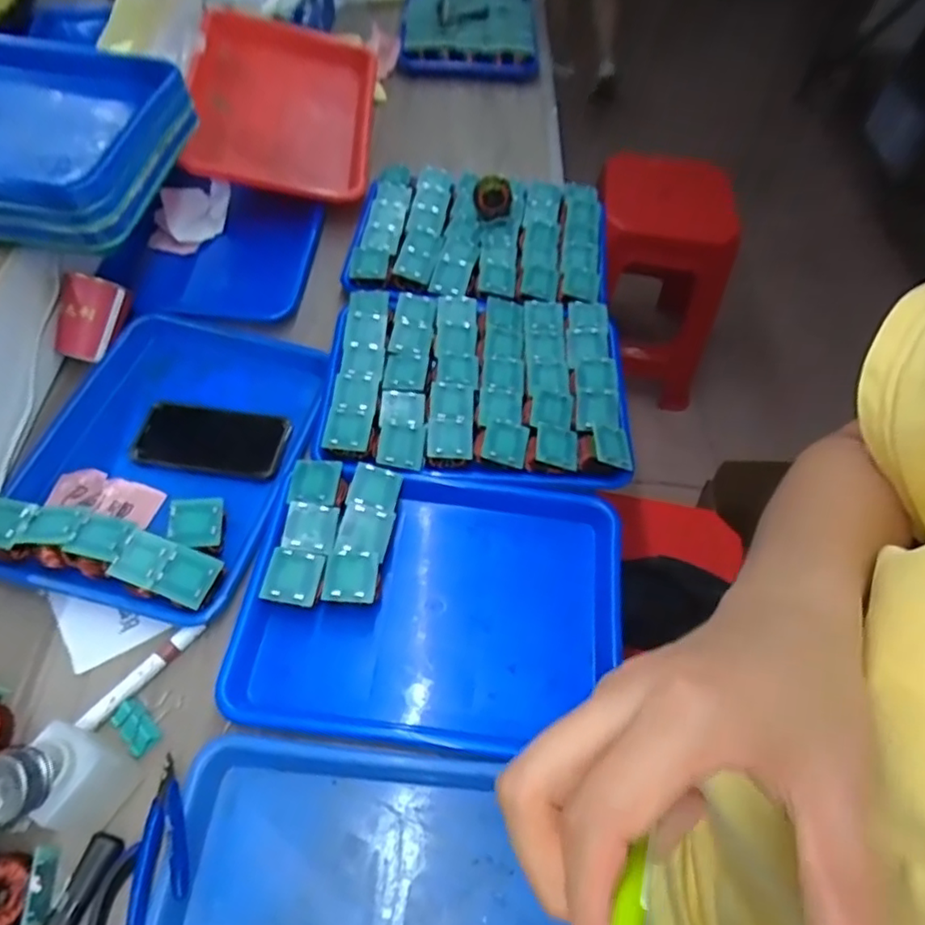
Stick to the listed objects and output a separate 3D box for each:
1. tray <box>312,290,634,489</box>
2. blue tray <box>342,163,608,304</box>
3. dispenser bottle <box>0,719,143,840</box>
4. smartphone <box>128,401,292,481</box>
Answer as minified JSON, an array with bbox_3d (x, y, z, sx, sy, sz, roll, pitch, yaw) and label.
[{"bbox_3d":[0.015,-0.091,0.692,0.319,0.042,0.258,4,57,-1],"label":"tray"},{"bbox_3d":[0.024,-0.312,0.838,0.320,0.054,0.263,7,57,1],"label":"blue tray"},{"bbox_3d":[-0.291,0.230,0.433,0.057,0.095,0.093,33,61,17],"label":"dispenser bottle"},{"bbox_3d":[-0.267,-0.025,0.671,0.152,0.015,0.080,9,57,2],"label":"smartphone"}]

